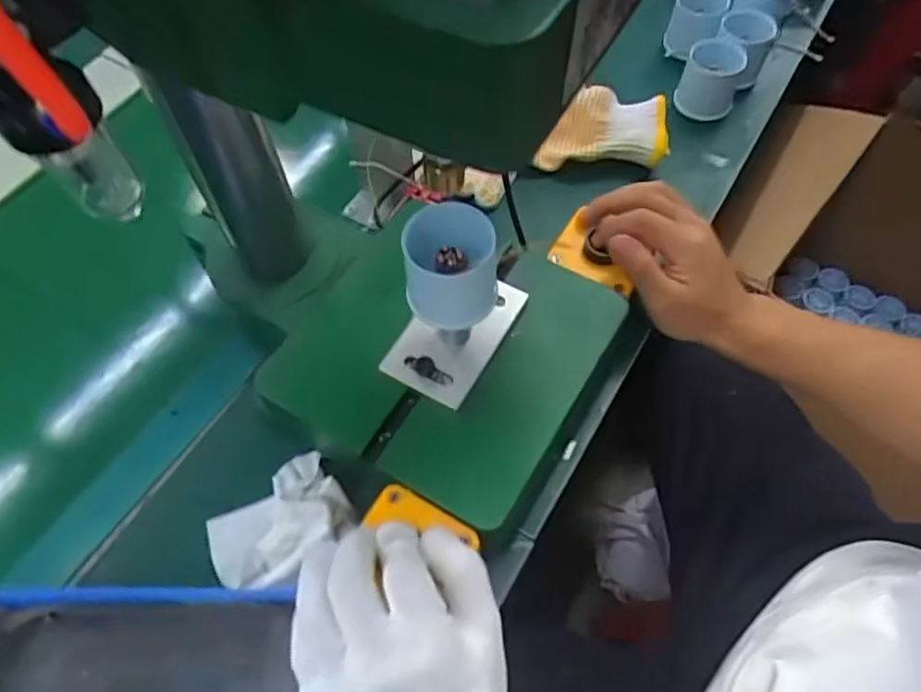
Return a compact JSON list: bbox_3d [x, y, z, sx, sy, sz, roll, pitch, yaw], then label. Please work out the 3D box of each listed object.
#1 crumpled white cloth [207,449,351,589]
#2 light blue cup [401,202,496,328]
[{"bbox_3d":[-0.120,0.119,0.425,0.096,0.037,0.086,-34,64,-15],"label":"crumpled white cloth"},{"bbox_3d":[-0.005,-0.044,0.363,0.050,0.059,0.044,0,60,3],"label":"light blue cup"}]

